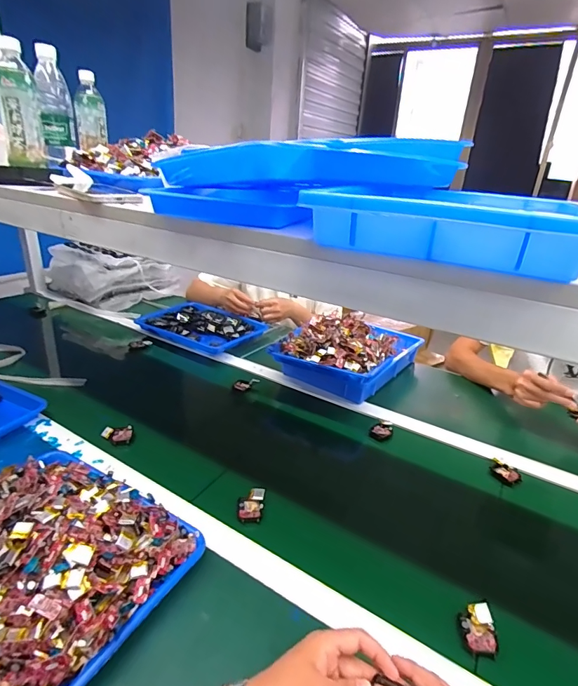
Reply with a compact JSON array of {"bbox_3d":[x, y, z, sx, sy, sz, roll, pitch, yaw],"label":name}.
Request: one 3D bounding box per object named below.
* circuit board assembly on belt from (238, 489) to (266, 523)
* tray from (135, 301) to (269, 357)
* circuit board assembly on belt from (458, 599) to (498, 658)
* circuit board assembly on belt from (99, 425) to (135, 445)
[{"bbox_3d":[-0.057,0.245,0.618,0.037,0.009,0.054,8,38,-1],"label":"circuit board assembly on belt"},{"bbox_3d":[-0.259,-0.051,1.222,0.339,0.045,0.244,18,28,29],"label":"tray"},{"bbox_3d":[0.219,0.330,0.470,0.039,0.007,0.054,-11,31,6],"label":"circuit board assembly on belt"},{"bbox_3d":[-0.320,0.172,0.759,0.056,0.017,0.039,-6,25,-20],"label":"circuit board assembly on belt"}]

